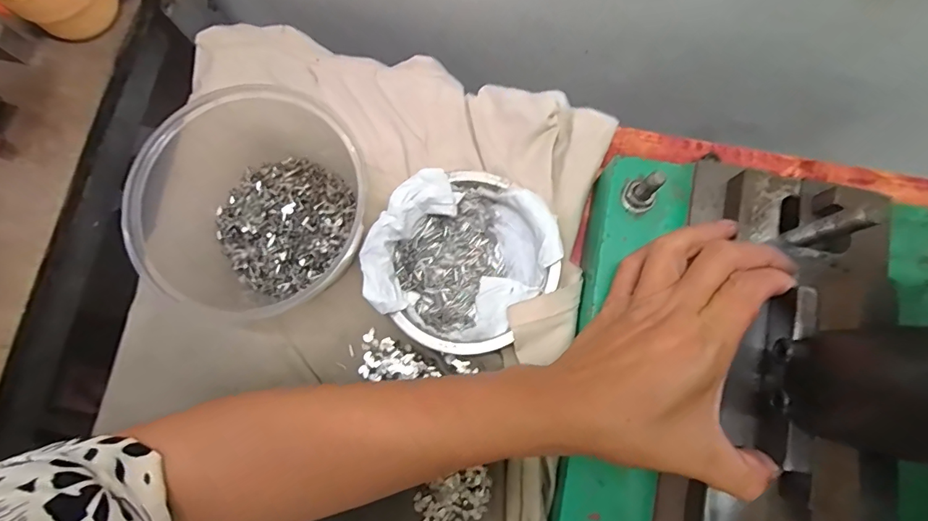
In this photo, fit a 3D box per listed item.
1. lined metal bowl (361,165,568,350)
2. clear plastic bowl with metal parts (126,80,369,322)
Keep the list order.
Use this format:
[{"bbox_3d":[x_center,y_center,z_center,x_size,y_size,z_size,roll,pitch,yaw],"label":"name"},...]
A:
[{"bbox_3d":[-0.003,-0.001,0.319,0.115,0.037,0.119,37,82,7],"label":"lined metal bowl"},{"bbox_3d":[-0.136,-0.035,0.310,0.148,0.082,0.158,0,79,1],"label":"clear plastic bowl with metal parts"}]

